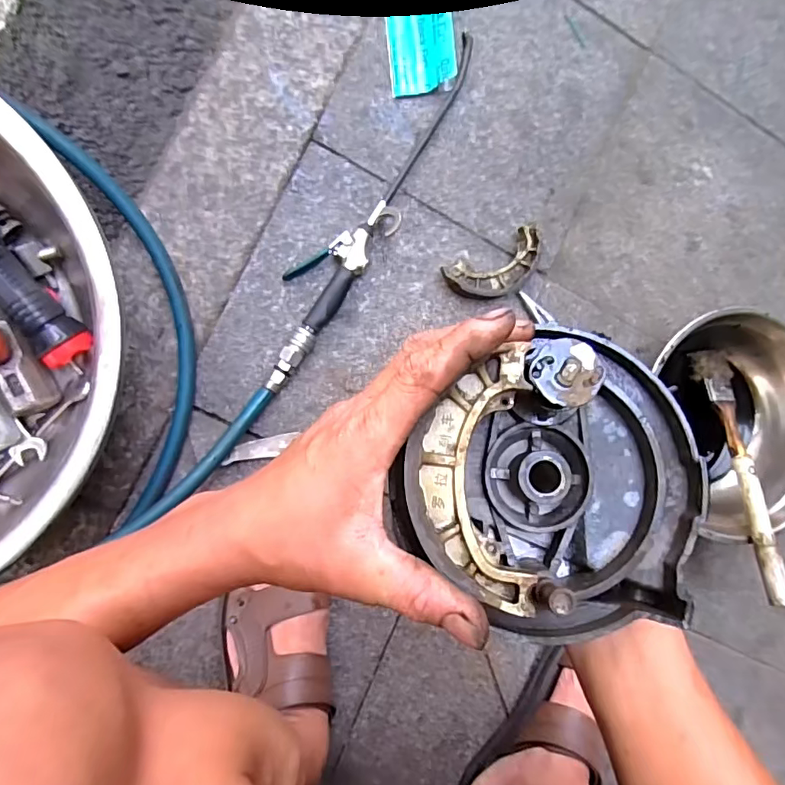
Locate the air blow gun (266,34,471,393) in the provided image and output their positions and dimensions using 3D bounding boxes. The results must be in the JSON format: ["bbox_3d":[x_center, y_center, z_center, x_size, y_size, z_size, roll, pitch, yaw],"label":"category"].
[{"bbox_3d":[-0.020,-0.193,0.535,0.060,0.033,0.421,34,86,-9],"label":"air blow gun"}]

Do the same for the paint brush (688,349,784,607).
[{"bbox_3d":[0.387,0.083,0.568,0.046,0.018,0.277,-1,70,-9],"label":"paint brush"}]

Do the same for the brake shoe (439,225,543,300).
[{"bbox_3d":[0.115,-0.134,0.563,0.114,0.031,0.055,-28,96,-8],"label":"brake shoe"}]

